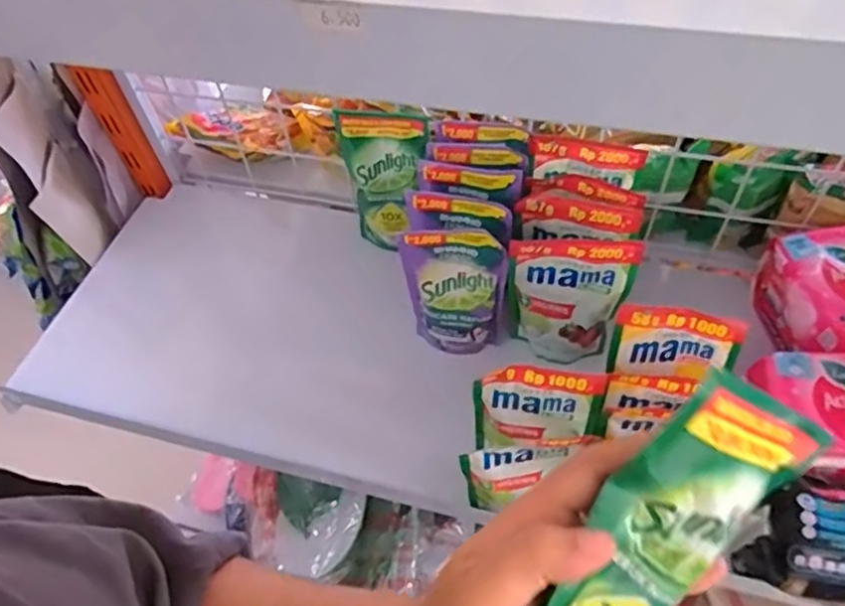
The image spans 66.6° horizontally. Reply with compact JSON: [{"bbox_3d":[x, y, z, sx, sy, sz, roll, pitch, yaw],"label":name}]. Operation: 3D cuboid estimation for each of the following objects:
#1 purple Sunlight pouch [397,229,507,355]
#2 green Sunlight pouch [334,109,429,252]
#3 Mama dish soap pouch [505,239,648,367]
[{"bbox_3d":[0.027,-0.005,0.539,0.081,0.129,0.027,-4,54,2],"label":"purple Sunlight pouch"},{"bbox_3d":[-0.034,-0.111,0.612,0.080,0.156,0.024,12,56,13],"label":"green Sunlight pouch"},{"bbox_3d":[0.118,0.002,0.525,0.096,0.127,0.034,3,55,7],"label":"Mama dish soap pouch"}]

